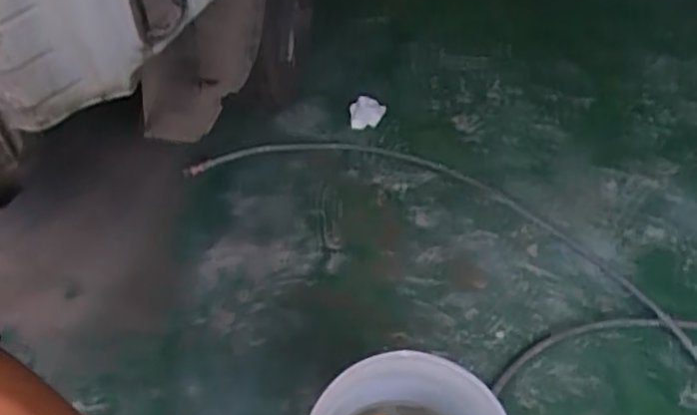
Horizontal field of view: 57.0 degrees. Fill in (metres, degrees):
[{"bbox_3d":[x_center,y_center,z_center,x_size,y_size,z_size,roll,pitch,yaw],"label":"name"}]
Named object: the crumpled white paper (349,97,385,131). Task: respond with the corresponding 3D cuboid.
[{"bbox_3d":[0.056,-0.278,1.875,0.105,0.067,0.116,3,47,1],"label":"crumpled white paper"}]

